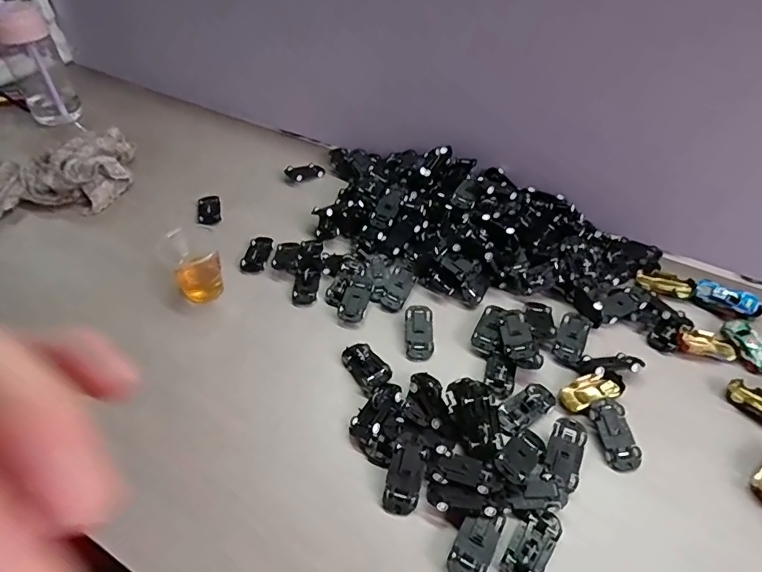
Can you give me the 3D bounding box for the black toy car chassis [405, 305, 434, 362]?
[{"bbox_3d":[0.043,0.052,0.531,0.029,0.013,0.065,0,49,2],"label":"black toy car chassis"}]

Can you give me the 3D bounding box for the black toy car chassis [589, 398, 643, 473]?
[{"bbox_3d":[0.219,0.138,0.449,0.033,0.014,0.066,-6,49,-2],"label":"black toy car chassis"}]

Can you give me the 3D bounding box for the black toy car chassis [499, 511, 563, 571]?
[{"bbox_3d":[0.121,0.209,0.386,0.031,0.022,0.063,28,56,24],"label":"black toy car chassis"}]

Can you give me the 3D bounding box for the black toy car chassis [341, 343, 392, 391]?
[{"bbox_3d":[-0.015,0.083,0.503,0.032,0.012,0.062,-30,54,-22],"label":"black toy car chassis"}]

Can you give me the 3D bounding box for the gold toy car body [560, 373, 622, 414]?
[{"bbox_3d":[0.208,0.107,0.483,0.062,0.013,0.030,-19,51,-13],"label":"gold toy car body"}]

